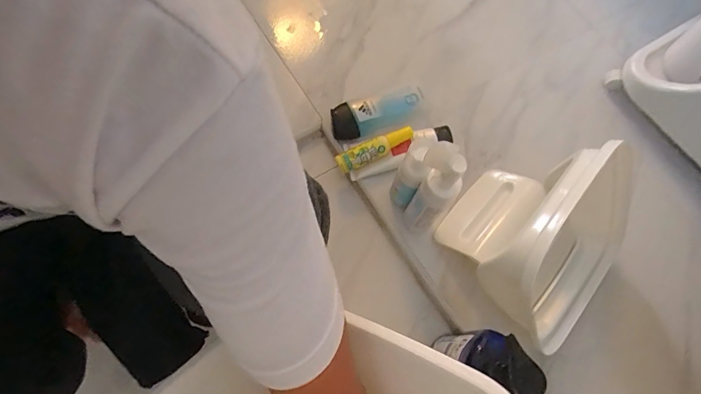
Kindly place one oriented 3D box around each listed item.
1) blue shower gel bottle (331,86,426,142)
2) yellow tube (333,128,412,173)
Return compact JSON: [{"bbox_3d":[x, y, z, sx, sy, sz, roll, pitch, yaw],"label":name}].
[{"bbox_3d":[0.046,-0.142,0.662,0.161,0.051,0.055,-17,71,-11],"label":"blue shower gel bottle"},{"bbox_3d":[0.039,-0.077,0.622,0.129,0.026,0.027,-23,72,-13],"label":"yellow tube"}]

